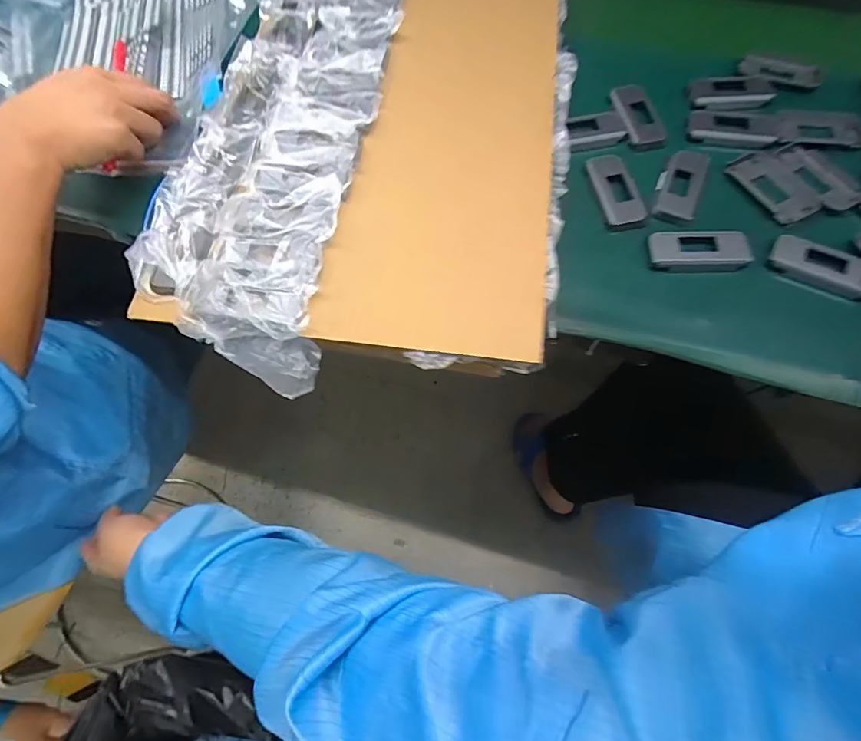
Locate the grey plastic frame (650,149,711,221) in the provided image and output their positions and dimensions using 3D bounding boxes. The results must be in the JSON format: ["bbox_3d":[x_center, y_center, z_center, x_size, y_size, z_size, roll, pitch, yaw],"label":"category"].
[{"bbox_3d":[0.218,-0.163,0.393,0.035,0.008,0.085,23,66,13],"label":"grey plastic frame"}]

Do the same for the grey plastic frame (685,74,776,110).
[{"bbox_3d":[0.283,-0.263,0.427,0.080,0.007,0.037,-6,63,-1],"label":"grey plastic frame"}]

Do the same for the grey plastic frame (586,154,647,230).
[{"bbox_3d":[0.160,-0.156,0.393,0.031,0.013,0.079,-9,63,-3],"label":"grey plastic frame"}]

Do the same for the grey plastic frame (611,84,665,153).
[{"bbox_3d":[0.195,-0.238,0.425,0.036,0.015,0.077,-12,63,-4],"label":"grey plastic frame"}]

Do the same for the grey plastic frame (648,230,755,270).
[{"bbox_3d":[0.215,-0.097,0.364,0.074,0.012,0.033,2,63,3],"label":"grey plastic frame"}]

